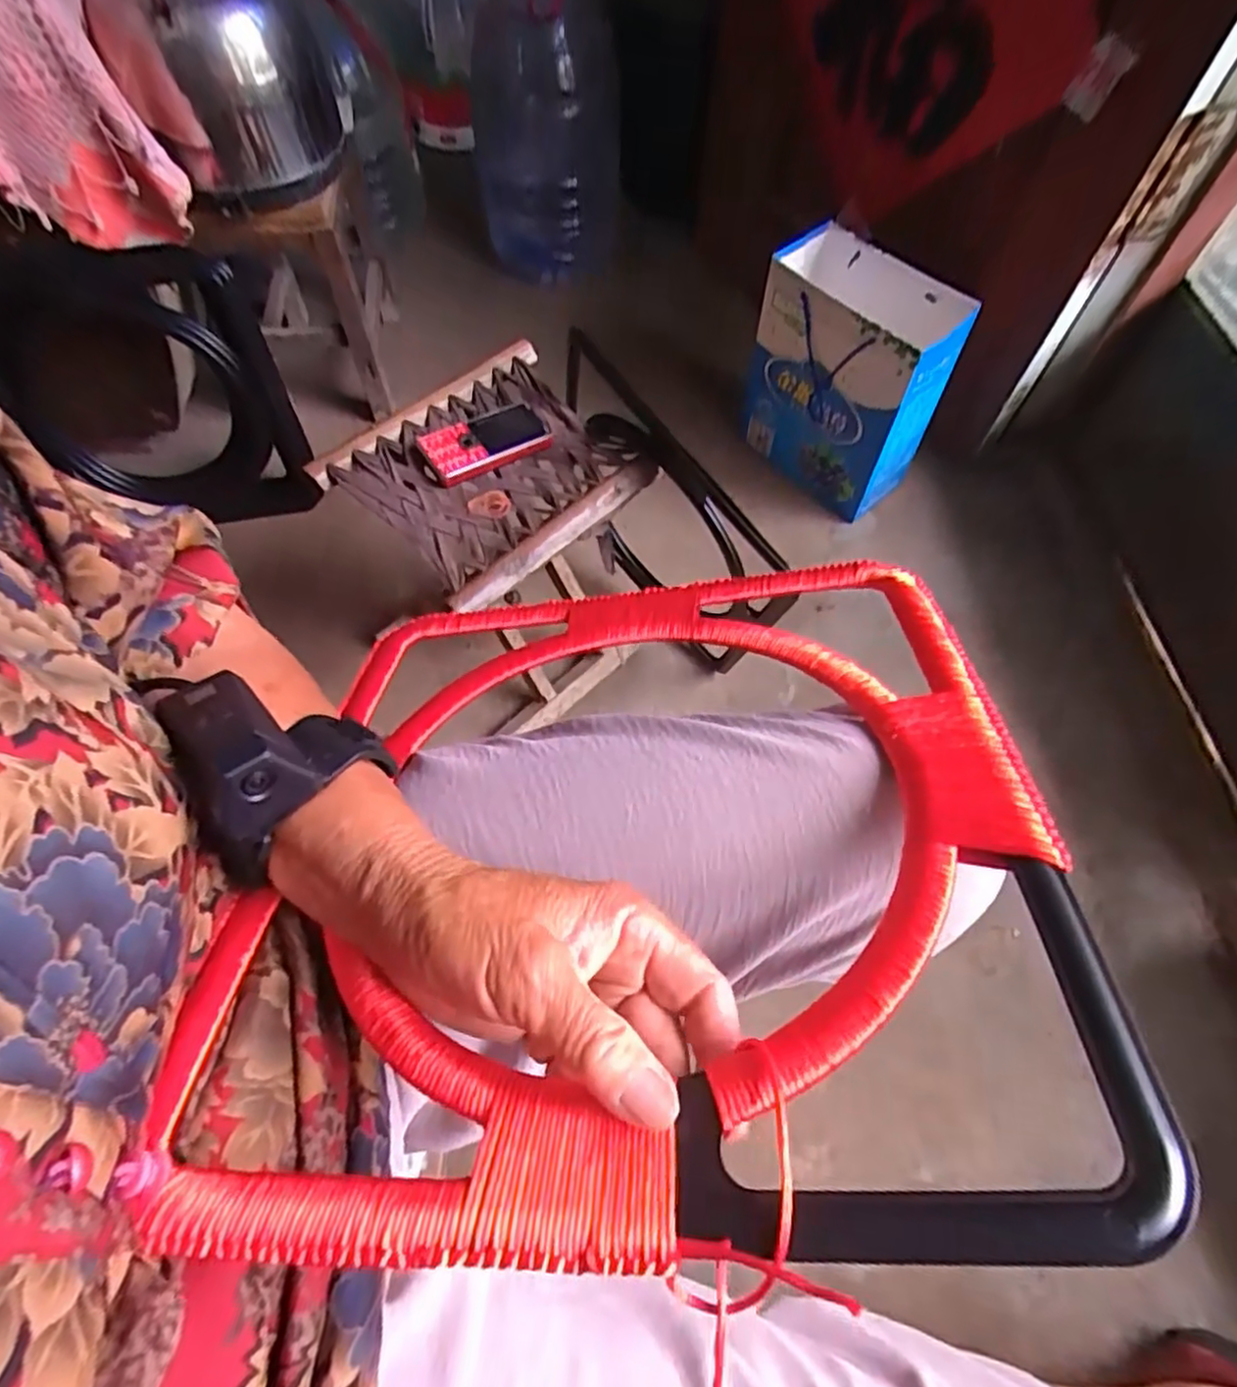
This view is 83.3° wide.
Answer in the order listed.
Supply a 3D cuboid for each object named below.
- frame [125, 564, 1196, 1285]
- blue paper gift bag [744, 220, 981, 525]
[{"bbox_3d":[0.004,0.047,0.308,0.318,0.021,0.324,-6,42,8],"label":"frame"},{"bbox_3d":[0.304,-0.429,0.961,0.119,0.285,0.250,-38,69,-18],"label":"blue paper gift bag"}]

